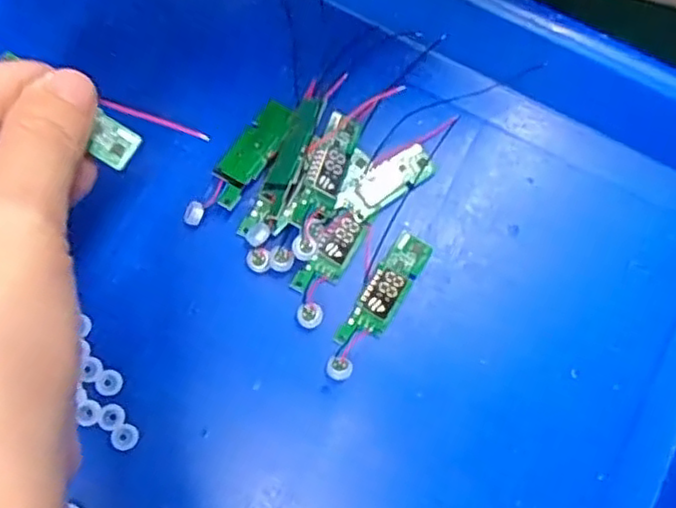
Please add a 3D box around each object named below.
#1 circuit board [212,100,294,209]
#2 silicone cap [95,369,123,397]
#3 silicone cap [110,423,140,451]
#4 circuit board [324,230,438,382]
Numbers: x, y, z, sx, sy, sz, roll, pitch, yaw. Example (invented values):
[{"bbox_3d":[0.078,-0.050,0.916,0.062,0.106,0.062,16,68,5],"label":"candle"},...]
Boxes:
[{"bbox_3d":[-0.029,-0.035,0.229,0.014,0.006,0.041,33,79,8],"label":"circuit board"},{"bbox_3d":[-0.072,0.040,0.215,0.008,0.004,0.008,0,78,0],"label":"silicone cap"},{"bbox_3d":[-0.066,0.057,0.213,0.008,0.004,0.008,0,78,0],"label":"silicone cap"},{"bbox_3d":[0.012,0.017,0.222,0.012,0.005,0.052,31,78,7],"label":"circuit board"}]

